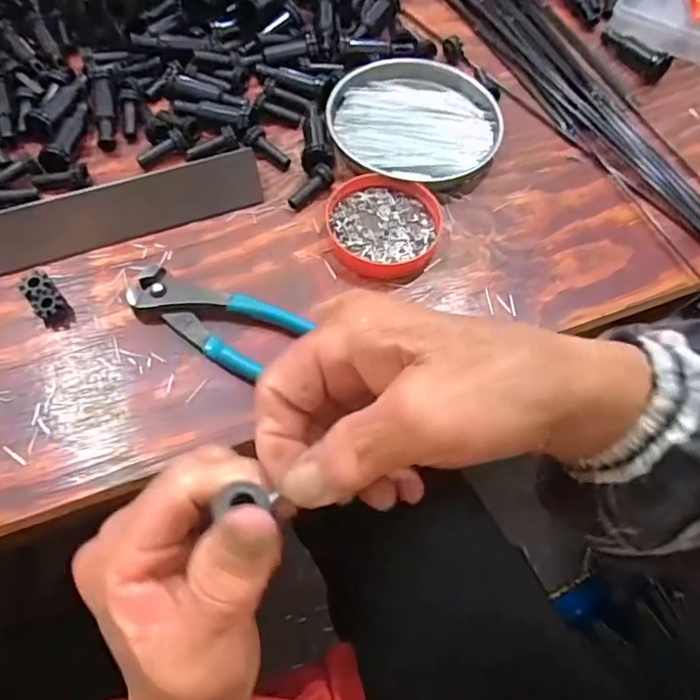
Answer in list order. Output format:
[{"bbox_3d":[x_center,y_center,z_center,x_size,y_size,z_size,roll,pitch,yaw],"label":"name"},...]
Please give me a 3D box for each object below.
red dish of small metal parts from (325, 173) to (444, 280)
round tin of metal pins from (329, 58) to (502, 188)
[{"bbox_3d":[0.025,-0.087,0.412,0.078,0.017,0.076,1,62,-2],"label":"red dish of small metal parts"},{"bbox_3d":[0.051,-0.179,0.460,0.130,0.016,0.123,1,62,-2],"label":"round tin of metal pins"}]

